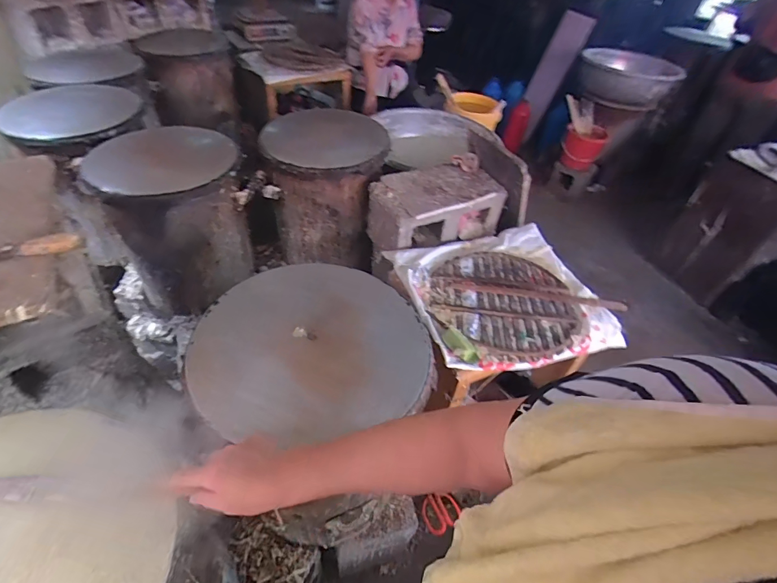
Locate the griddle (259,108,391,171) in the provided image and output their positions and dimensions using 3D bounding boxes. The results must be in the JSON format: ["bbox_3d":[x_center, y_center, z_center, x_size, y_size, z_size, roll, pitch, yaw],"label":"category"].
[{"bbox_3d":[-0.176,-0.464,1.178,0.319,0.061,0.325,3,45,-3],"label":"griddle"}]

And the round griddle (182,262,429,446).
[{"bbox_3d":[-0.122,0.077,0.639,0.359,0.023,0.326,5,45,-2],"label":"round griddle"}]

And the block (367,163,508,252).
[{"bbox_3d":[0.147,-0.253,1.203,0.373,0.186,0.196,-19,50,-23],"label":"block"}]

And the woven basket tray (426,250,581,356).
[{"bbox_3d":[0.295,0.015,1.018,0.367,0.023,0.363,14,46,8],"label":"woven basket tray"}]

